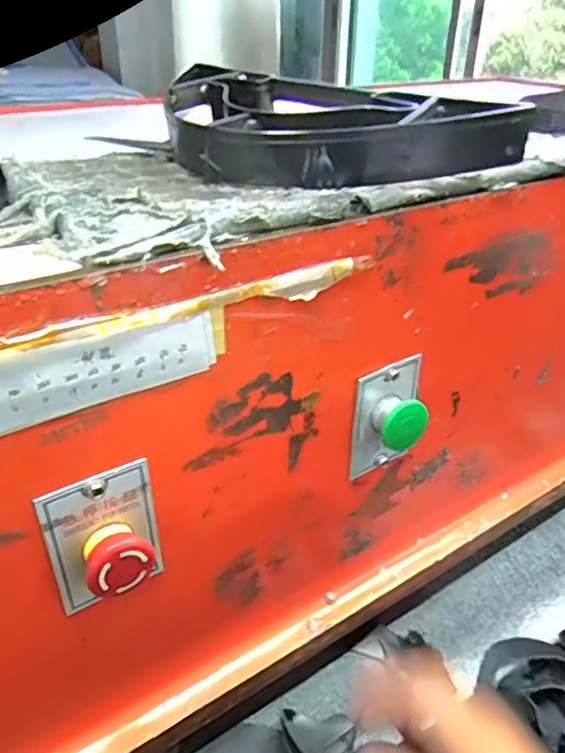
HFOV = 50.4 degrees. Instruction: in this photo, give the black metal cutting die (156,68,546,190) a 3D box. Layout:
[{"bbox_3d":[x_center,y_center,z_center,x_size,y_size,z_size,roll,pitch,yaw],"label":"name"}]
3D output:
[{"bbox_3d":[0.027,-0.161,0.388,0.193,0.049,0.180,-4,32,-9],"label":"black metal cutting die"}]

